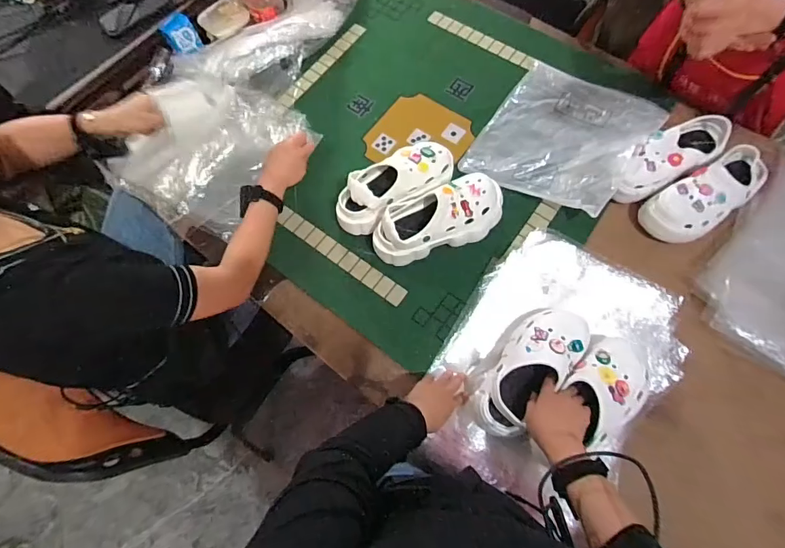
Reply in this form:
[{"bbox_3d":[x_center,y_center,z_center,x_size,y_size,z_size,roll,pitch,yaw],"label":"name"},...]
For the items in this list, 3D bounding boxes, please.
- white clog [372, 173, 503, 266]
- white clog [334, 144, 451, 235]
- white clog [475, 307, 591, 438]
[{"bbox_3d":[0.090,-0.109,0.802,0.266,0.082,0.114,-19,71,-5],"label":"white clog"},{"bbox_3d":[0.004,-0.185,0.874,0.268,0.096,0.112,-35,73,-10],"label":"white clog"},{"bbox_3d":[0.226,0.154,0.701,0.103,0.098,0.236,38,79,13],"label":"white clog"}]

